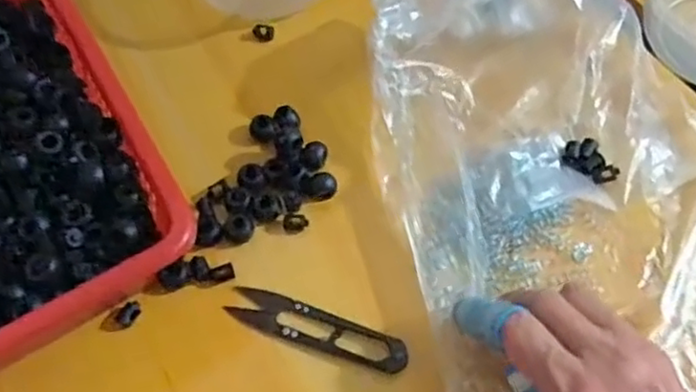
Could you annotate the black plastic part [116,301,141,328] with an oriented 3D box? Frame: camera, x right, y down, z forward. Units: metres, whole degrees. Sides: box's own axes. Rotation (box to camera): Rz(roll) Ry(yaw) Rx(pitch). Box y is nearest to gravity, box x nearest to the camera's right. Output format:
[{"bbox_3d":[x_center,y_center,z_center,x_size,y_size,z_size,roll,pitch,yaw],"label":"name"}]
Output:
[{"bbox_3d":[-0.122,0.066,0.374,0.009,0.008,0.015,34,67,21],"label":"black plastic part"}]

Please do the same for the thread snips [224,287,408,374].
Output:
[{"bbox_3d":[-0.017,0.071,0.362,0.101,0.008,0.021,17,62,13],"label":"thread snips"}]

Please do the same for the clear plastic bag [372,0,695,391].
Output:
[{"bbox_3d":[0.127,-0.013,0.370,0.201,0.063,0.284,-10,60,-3],"label":"clear plastic bag"}]

